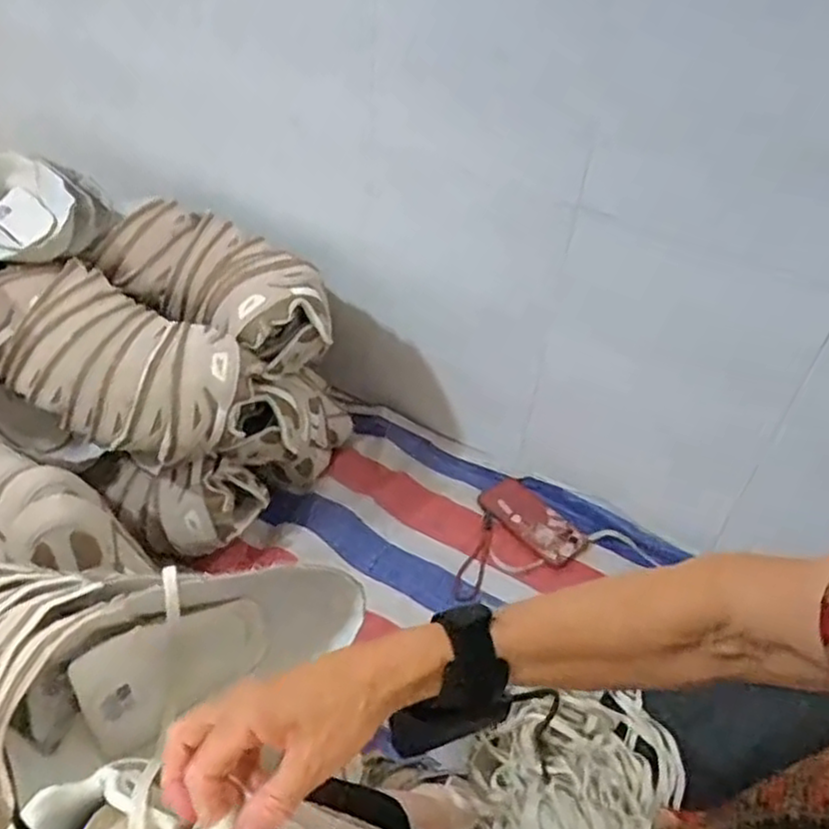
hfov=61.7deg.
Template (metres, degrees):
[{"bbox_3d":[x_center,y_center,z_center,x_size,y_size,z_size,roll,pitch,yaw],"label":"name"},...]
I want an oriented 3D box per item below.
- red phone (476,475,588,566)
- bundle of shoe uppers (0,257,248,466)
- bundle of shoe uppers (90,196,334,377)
[{"bbox_3d":[0.176,0.155,1.028,0.079,0.018,0.167,-30,52,-35],"label":"red phone"},{"bbox_3d":[-0.369,-0.072,0.831,0.352,0.120,0.158,21,43,17],"label":"bundle of shoe uppers"},{"bbox_3d":[-0.263,-0.169,0.933,0.329,0.114,0.163,28,45,24],"label":"bundle of shoe uppers"}]

